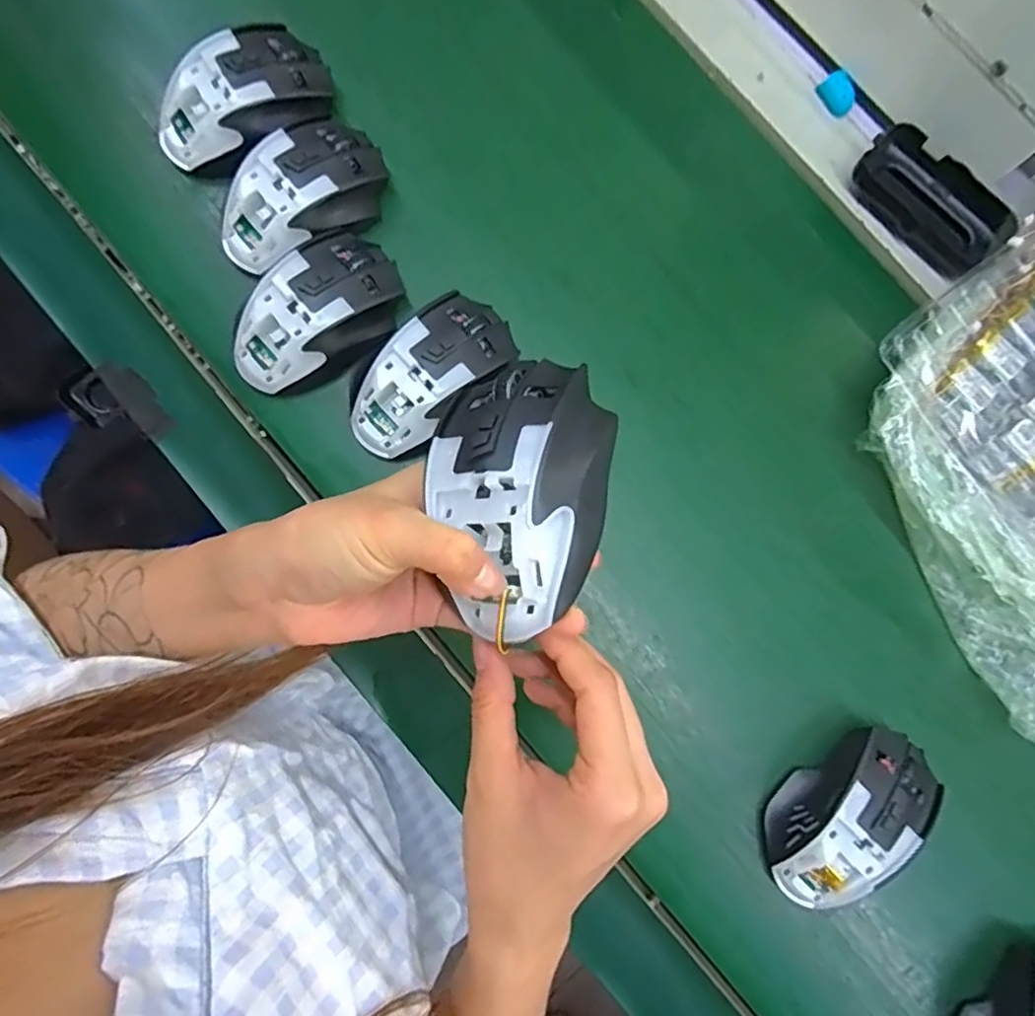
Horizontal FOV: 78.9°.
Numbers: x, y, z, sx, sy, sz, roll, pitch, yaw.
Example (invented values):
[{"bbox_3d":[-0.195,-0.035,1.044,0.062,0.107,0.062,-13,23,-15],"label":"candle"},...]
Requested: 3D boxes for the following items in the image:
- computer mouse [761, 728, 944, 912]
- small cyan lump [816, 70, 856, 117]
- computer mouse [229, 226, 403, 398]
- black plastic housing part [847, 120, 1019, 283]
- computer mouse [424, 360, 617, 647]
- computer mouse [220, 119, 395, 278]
[{"bbox_3d":[0.198,0.184,0.373,0.111,0.040,0.065,-43,83,-9],"label":"computer mouse"},{"bbox_3d":[0.222,-0.287,0.436,0.012,0.017,0.026,-36,82,-8],"label":"small cyan lump"},{"bbox_3d":[-0.126,-0.120,0.399,0.114,0.048,0.065,-41,82,-9],"label":"computer mouse"},{"bbox_3d":[0.277,-0.204,0.421,0.056,0.031,0.103,-44,83,-9],"label":"black plastic housing part"},{"bbox_3d":[0.000,-0.008,0.239,0.068,0.031,0.111,7,78,0],"label":"computer mouse"},{"bbox_3d":[-0.135,-0.197,0.401,0.066,0.035,0.112,42,80,6],"label":"computer mouse"}]

